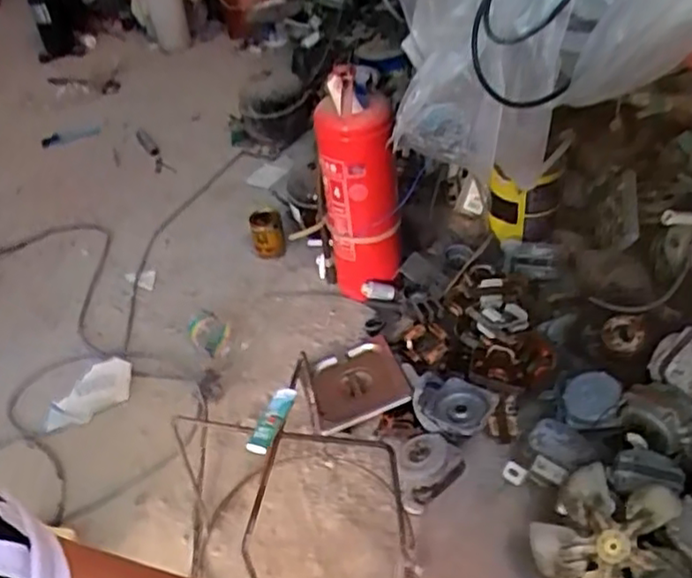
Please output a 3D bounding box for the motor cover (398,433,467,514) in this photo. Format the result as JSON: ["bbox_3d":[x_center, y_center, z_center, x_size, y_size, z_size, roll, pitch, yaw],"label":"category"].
[{"bbox_3d":[0.112,0.250,0.957,0.102,0.039,0.090,-30,45,0],"label":"motor cover"}]

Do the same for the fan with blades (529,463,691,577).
[{"bbox_3d":[0.311,0.305,0.799,0.174,0.028,0.173,-1,86,7],"label":"fan with blades"}]

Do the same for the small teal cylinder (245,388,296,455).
[{"bbox_3d":[-0.080,0.142,0.735,0.025,0.022,0.077,11,42,20],"label":"small teal cylinder"}]

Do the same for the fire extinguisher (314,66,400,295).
[{"bbox_3d":[0.022,-0.158,1.148,0.123,0.440,0.111,-5,40,2],"label":"fire extinguisher"}]

